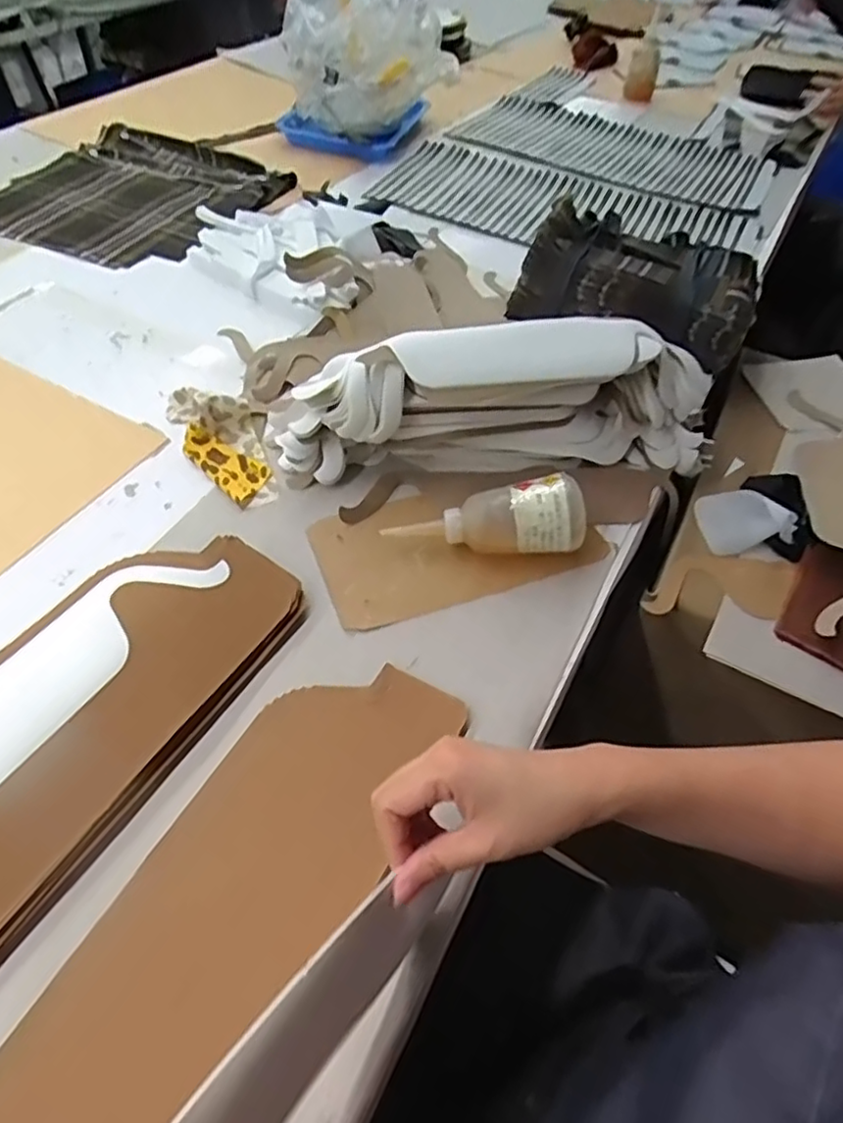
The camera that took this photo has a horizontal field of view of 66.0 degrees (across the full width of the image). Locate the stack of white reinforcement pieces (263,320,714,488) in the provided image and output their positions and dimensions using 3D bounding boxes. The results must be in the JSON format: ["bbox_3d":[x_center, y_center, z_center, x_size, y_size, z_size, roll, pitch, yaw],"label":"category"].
[{"bbox_3d":[0.081,-0.147,0.622,0.449,0.125,0.085,-5,52,-9],"label":"stack of white reinforcement pieces"}]

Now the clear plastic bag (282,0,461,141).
[{"bbox_3d":[-0.092,-0.881,1.123,0.280,0.199,0.199,-9,53,-12],"label":"clear plastic bag"}]

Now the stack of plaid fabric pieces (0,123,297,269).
[{"bbox_3d":[-0.429,-0.562,0.976,0.376,0.034,0.375,22,53,13],"label":"stack of plaid fabric pieces"}]

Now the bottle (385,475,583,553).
[{"bbox_3d":[0.055,-0.035,0.567,0.171,0.048,0.055,-6,51,9],"label":"bottle"}]

